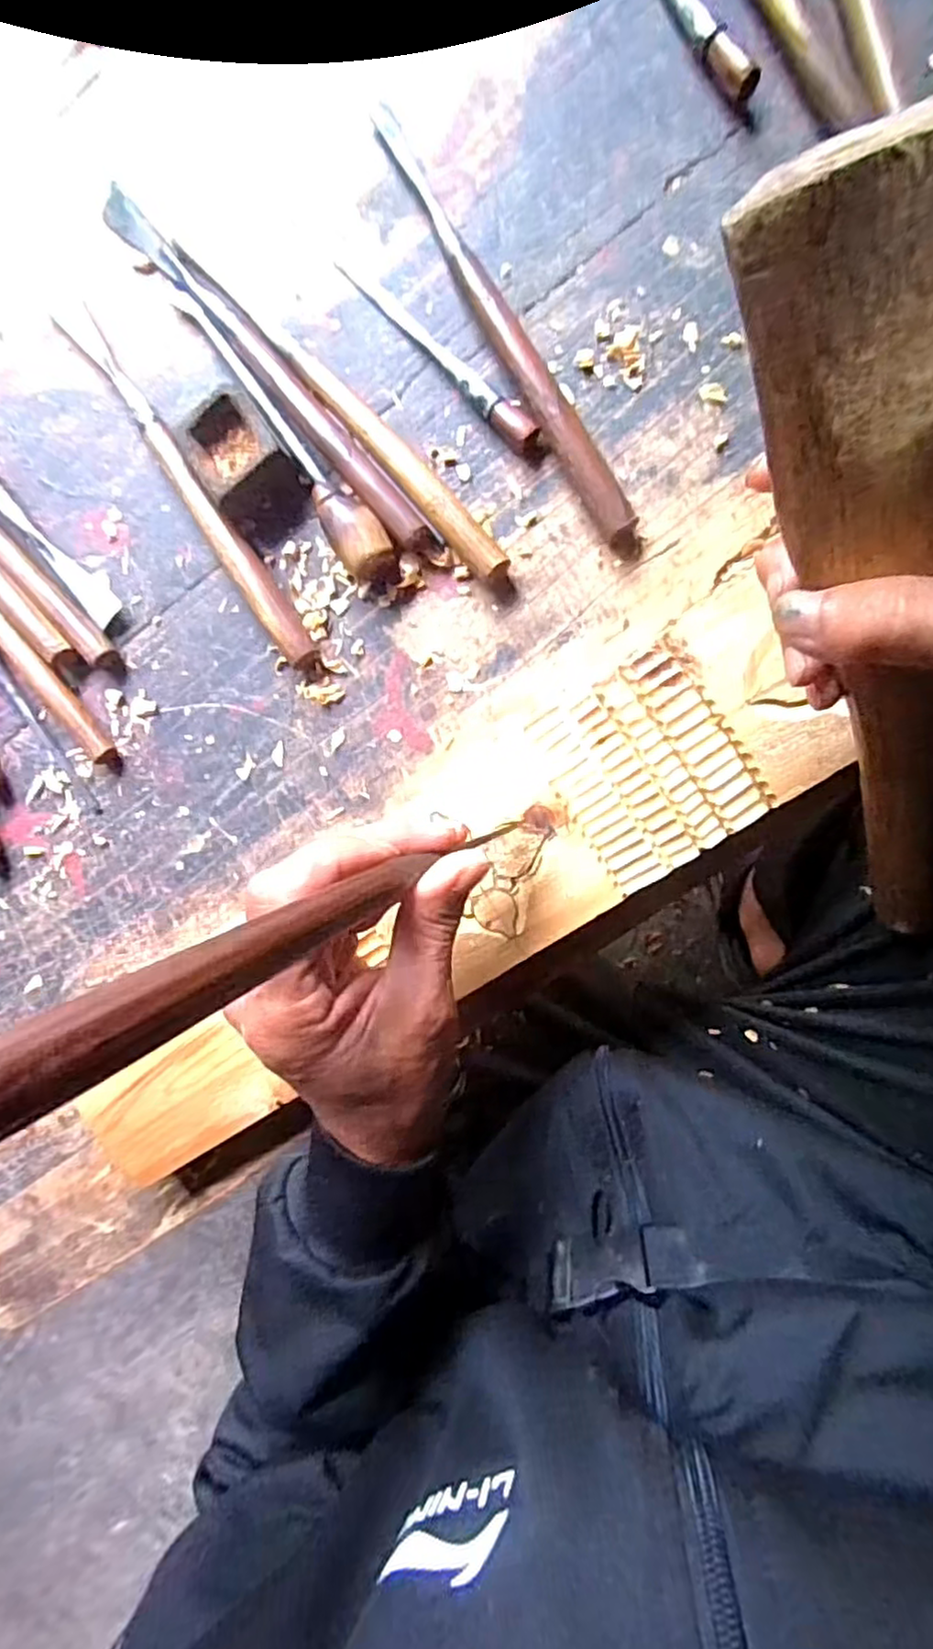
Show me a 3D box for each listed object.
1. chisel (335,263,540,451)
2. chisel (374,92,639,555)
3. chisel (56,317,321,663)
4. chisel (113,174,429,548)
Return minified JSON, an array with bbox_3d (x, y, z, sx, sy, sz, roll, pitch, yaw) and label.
[{"bbox_3d":[-0.016,-0.245,0.357,0.013,0.014,0.144,-44,87,9],"label":"chisel"},{"bbox_3d":[0.015,-0.257,0.348,0.018,0.018,0.255,-29,89,9],"label":"chisel"},{"bbox_3d":[-0.150,-0.182,0.375,0.017,0.019,0.230,-35,88,9],"label":"chisel"},{"bbox_3d":[-0.108,-0.241,0.363,0.018,0.017,0.253,-42,87,9],"label":"chisel"}]

